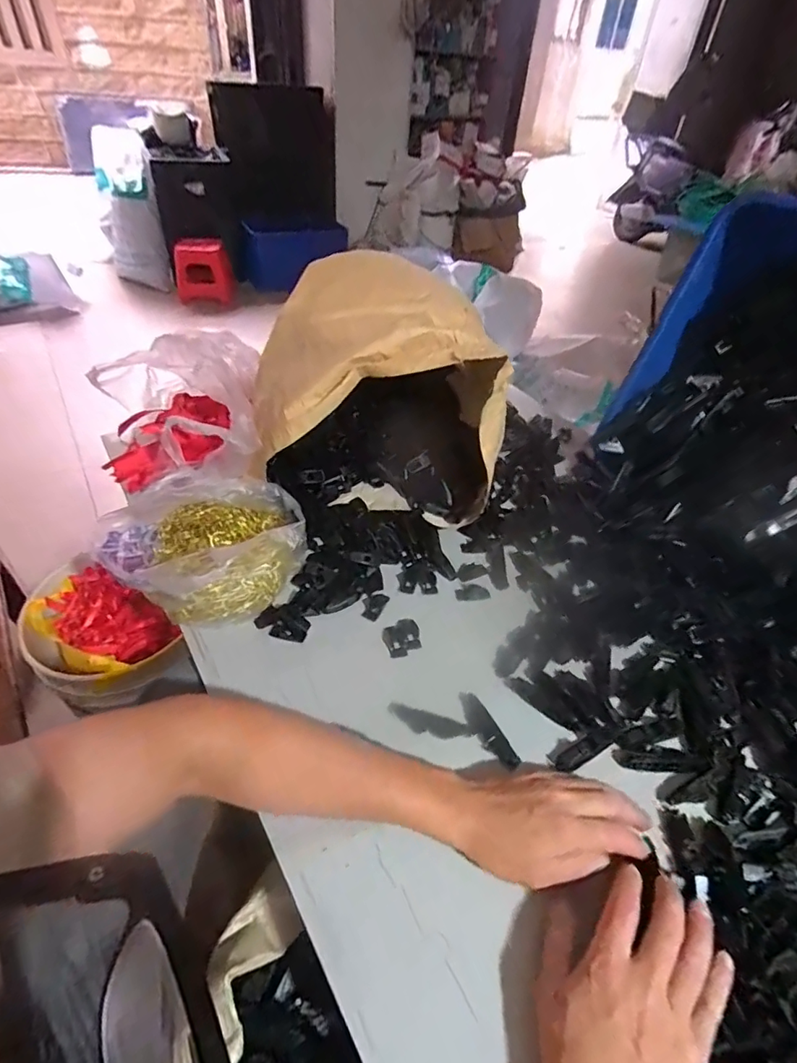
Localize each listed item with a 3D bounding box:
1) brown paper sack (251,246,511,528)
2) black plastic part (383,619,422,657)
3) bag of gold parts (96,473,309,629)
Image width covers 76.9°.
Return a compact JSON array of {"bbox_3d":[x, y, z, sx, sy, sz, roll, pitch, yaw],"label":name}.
[{"bbox_3d":[-0.039,-0.215,0.760,0.334,0.257,0.359,0,43,-6],"label":"brown paper sack"},{"bbox_3d":[0.005,0.127,0.604,0.046,0.005,0.045,-15,46,-21],"label":"black plastic part"},{"bbox_3d":[-0.238,0.009,0.621,0.210,0.093,0.197,31,48,25],"label":"bag of gold parts"}]

